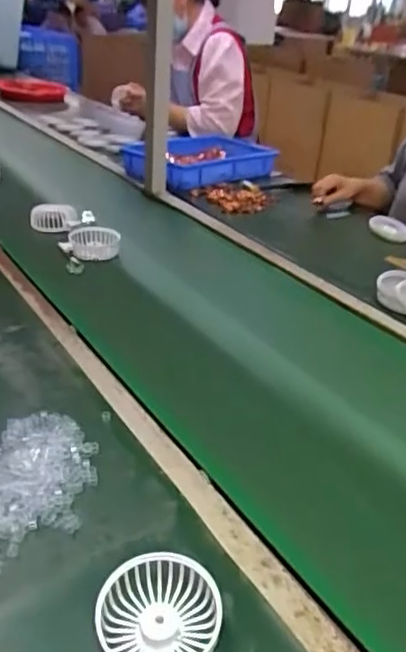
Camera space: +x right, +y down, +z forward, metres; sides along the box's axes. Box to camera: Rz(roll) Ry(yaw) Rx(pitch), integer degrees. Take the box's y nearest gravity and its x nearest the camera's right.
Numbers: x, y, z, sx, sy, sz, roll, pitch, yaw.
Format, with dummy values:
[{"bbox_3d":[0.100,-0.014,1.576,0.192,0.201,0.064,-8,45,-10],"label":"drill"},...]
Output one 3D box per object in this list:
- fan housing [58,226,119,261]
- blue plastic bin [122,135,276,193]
[{"bbox_3d":[-0.198,-0.150,1.033,0.097,0.033,0.089,4,30,-2],"label":"fan housing"},{"bbox_3d":[-0.022,-0.429,1.504,0.369,0.080,0.320,-17,36,-33],"label":"blue plastic bin"}]

